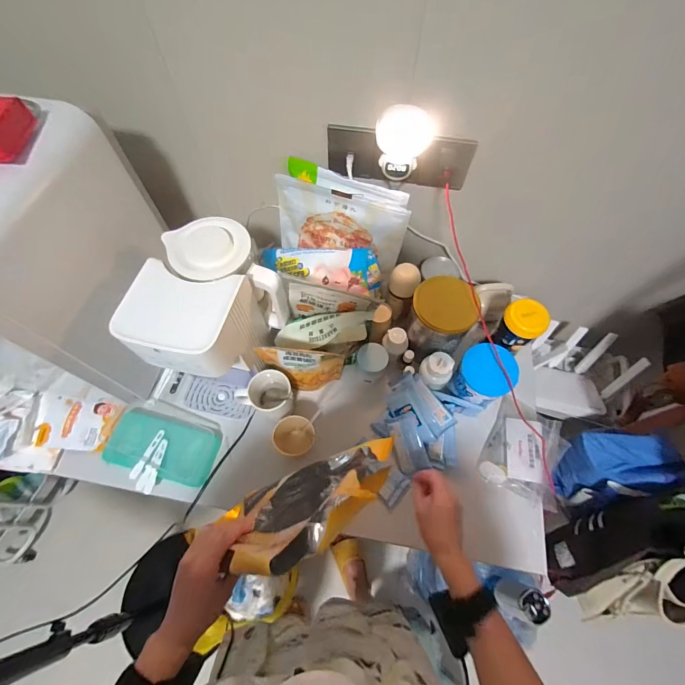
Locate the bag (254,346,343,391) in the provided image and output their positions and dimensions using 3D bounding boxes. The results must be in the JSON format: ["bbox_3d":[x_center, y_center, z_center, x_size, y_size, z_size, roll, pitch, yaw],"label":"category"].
[{"bbox_3d":[-0.077,0.052,0.670,0.158,0.163,0.040,1,62,0],"label":"bag"}]

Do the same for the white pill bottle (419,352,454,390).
[{"bbox_3d":[0.188,0.055,0.679,0.061,0.059,0.053,38,68,17],"label":"white pill bottle"}]

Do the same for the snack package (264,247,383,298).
[{"bbox_3d":[-0.047,-0.148,0.702,0.253,0.070,0.089,8,62,3],"label":"snack package"}]

